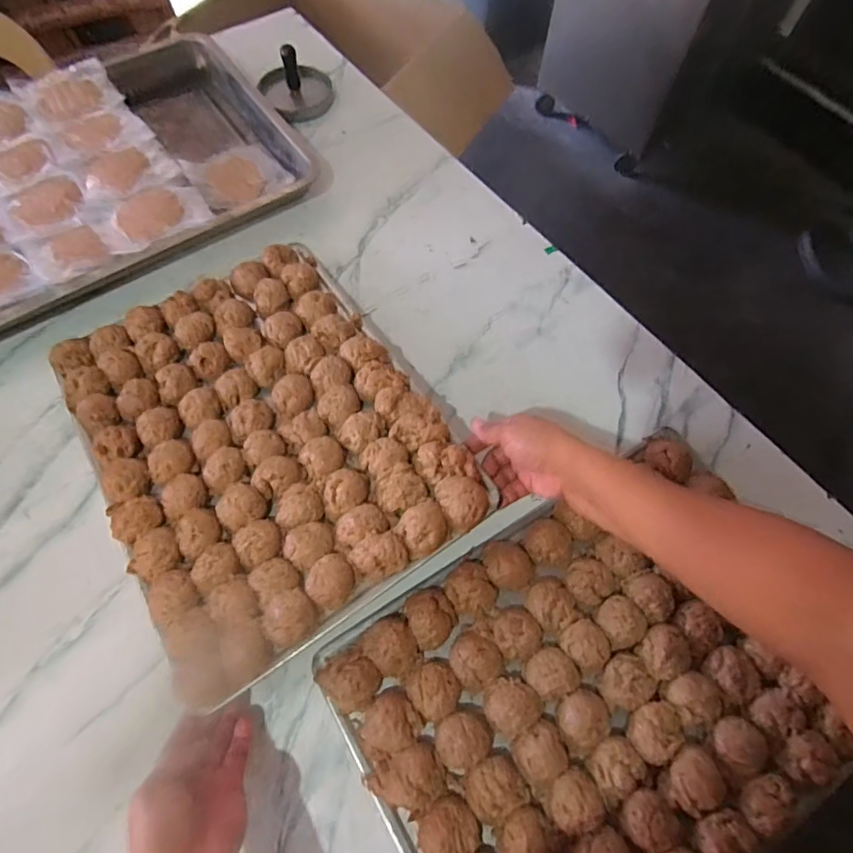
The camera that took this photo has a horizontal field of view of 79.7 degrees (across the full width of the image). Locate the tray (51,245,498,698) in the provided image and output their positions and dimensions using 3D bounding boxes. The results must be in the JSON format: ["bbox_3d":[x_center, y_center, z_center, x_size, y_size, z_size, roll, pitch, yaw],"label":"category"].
[{"bbox_3d":[-0.180,-0.001,0.537,0.323,0.039,0.429,-33,64,-9],"label":"tray"}]

